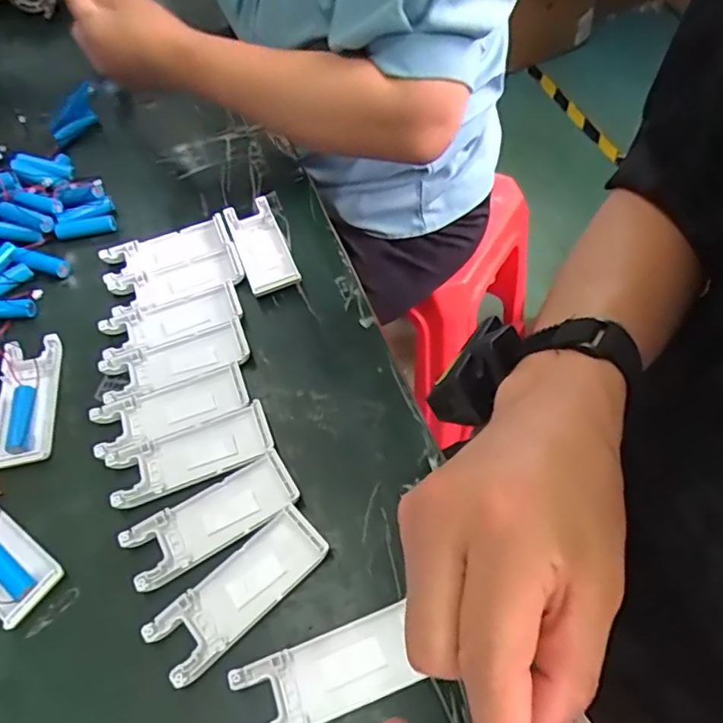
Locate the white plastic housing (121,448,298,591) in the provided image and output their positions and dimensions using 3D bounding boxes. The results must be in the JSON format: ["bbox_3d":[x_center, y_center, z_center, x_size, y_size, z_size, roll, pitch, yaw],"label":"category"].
[{"bbox_3d":[-0.091,0.094,0.354,0.102,0.009,0.041,-28,58,-14],"label":"white plastic housing"}]

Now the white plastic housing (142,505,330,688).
[{"bbox_3d":[-0.069,0.128,0.329,0.102,0.008,0.040,-38,61,-20],"label":"white plastic housing"}]

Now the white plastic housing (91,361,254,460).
[{"bbox_3d":[-0.129,0.030,0.394,0.102,0.010,0.039,-20,56,-9],"label":"white plastic housing"}]

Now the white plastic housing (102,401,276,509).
[{"bbox_3d":[-0.110,0.058,0.374,0.102,0.009,0.040,-20,56,-9],"label":"white plastic housing"}]

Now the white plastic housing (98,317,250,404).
[{"bbox_3d":[-0.133,-0.001,0.416,0.102,0.008,0.040,-18,56,-8],"label":"white plastic housing"}]

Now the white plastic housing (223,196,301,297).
[{"bbox_3d":[-0.081,-0.093,0.472,0.040,0.013,0.097,-20,56,-9],"label":"white plastic housing"}]

